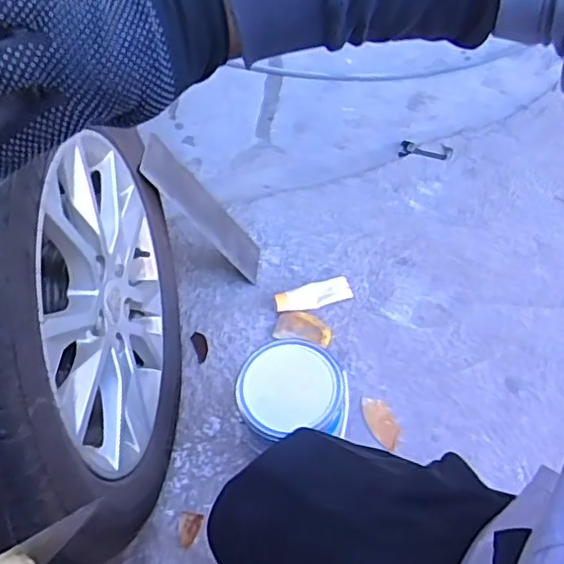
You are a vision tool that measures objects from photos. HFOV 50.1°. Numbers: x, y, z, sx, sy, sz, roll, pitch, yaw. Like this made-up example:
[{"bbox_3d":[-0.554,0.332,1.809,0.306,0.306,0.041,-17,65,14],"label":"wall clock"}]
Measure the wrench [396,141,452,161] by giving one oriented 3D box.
[{"bbox_3d":[0.313,-0.286,1.313,0.112,0.014,0.051,13,57,13],"label":"wrench"}]

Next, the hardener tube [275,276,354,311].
[{"bbox_3d":[0.057,0.022,1.105,0.139,0.016,0.052,-16,55,-7],"label":"hardener tube"}]

